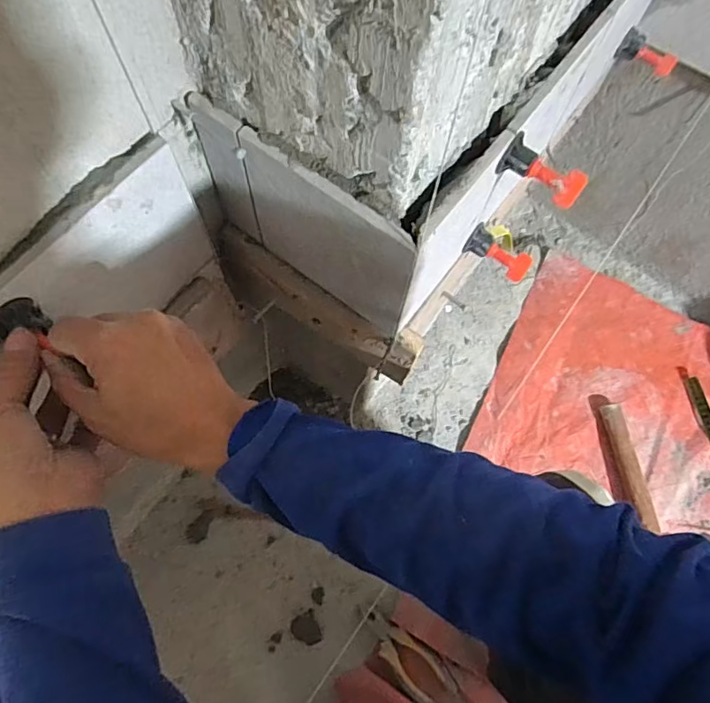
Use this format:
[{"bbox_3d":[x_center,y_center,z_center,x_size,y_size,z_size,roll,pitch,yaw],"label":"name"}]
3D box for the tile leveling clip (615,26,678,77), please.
[{"bbox_3d":[0.309,-0.316,0.570,0.061,0.028,0.028,24,71,7],"label":"tile leveling clip"}]

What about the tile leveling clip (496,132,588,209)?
[{"bbox_3d":[0.133,-0.127,0.379,0.058,0.026,0.024,34,72,10],"label":"tile leveling clip"}]

